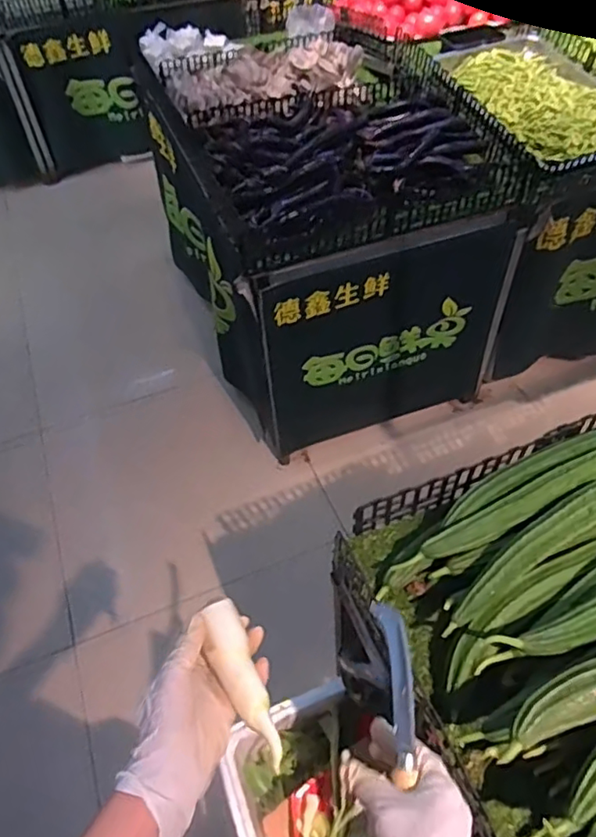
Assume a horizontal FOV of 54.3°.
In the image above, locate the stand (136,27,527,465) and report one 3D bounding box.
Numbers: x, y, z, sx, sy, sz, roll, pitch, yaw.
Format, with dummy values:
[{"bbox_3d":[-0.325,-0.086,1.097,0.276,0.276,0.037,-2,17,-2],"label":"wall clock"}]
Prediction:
[{"bbox_3d":[0.045,-0.566,1.815,0.710,0.914,1.042,-20,52,-13],"label":"stand"}]

